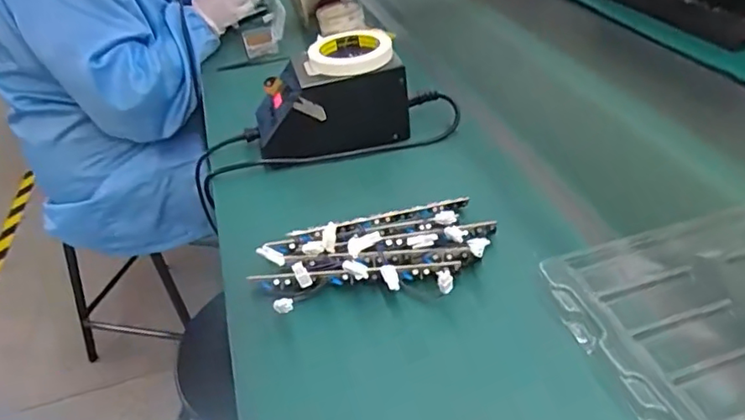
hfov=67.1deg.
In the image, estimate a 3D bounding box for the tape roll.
[{"bbox_3d":[-0.031,-0.193,0.686,0.104,0.023,0.103,-4,37,3],"label":"tape roll"}]

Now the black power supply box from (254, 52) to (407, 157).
[{"bbox_3d":[-0.055,-0.137,0.711,0.190,0.100,0.100,-12,37,-7],"label":"black power supply box"}]

